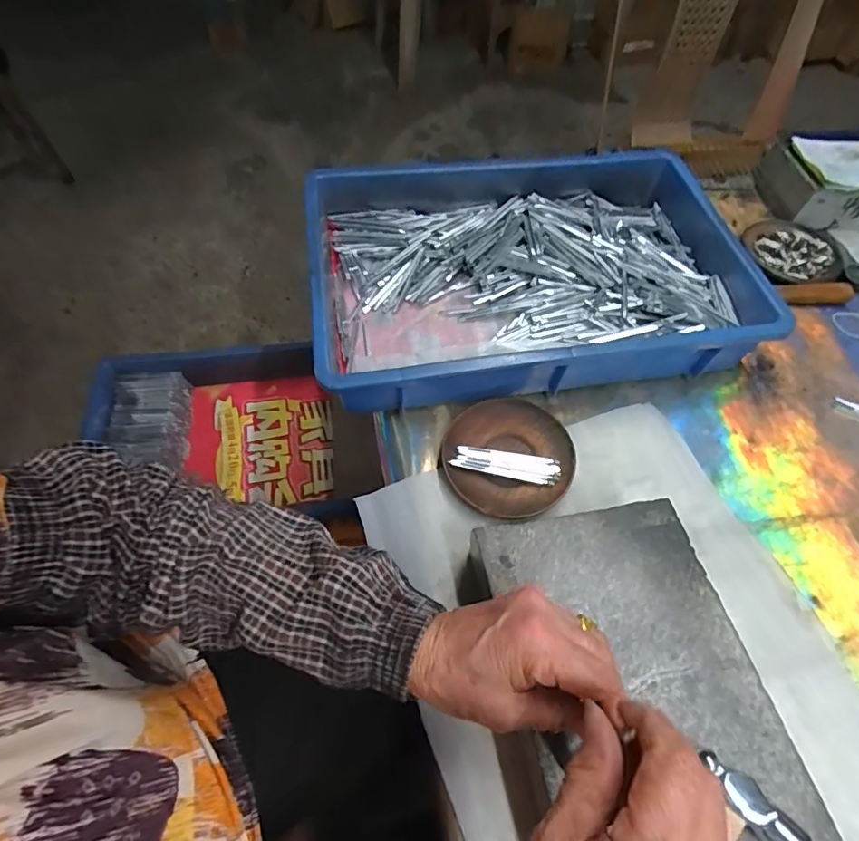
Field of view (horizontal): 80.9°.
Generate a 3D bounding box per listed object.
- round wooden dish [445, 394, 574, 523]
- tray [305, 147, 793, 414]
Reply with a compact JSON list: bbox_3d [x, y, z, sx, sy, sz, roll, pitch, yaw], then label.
[{"bbox_3d":[0.071,0.030,0.446,0.113,0.012,0.109,1,60,-3],"label":"round wooden dish"},{"bbox_3d":[0.100,-0.155,0.522,0.420,0.069,0.269,-7,61,-7],"label":"tray"}]

